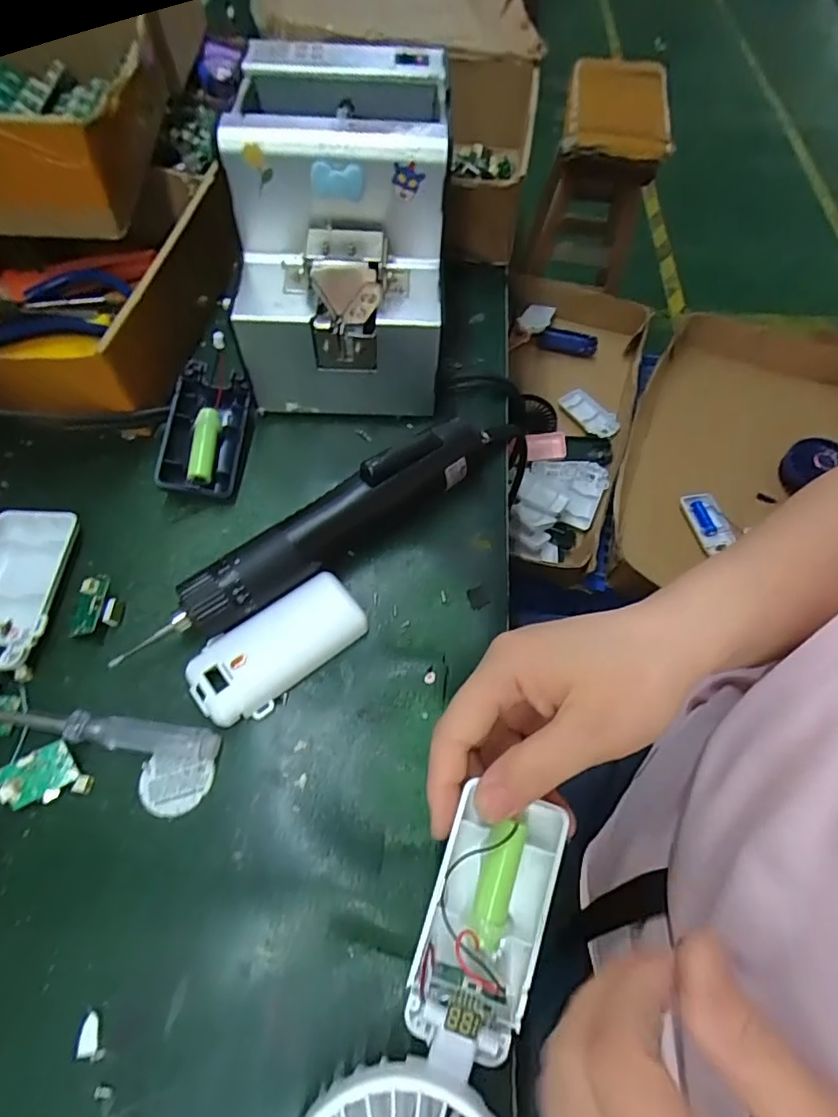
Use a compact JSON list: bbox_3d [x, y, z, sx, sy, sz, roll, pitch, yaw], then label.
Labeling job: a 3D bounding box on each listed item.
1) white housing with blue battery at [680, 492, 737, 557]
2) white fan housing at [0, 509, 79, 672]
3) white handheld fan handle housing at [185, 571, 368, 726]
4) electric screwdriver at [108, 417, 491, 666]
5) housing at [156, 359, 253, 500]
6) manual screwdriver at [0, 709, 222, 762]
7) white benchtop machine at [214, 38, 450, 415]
[{"bbox_3d":[0.382,-0.050,0.733,0.044,0.023,0.078,-9,61,-6],"label":"white housing with blue battery"},{"bbox_3d":[-0.223,0.017,0.304,0.051,0.017,0.096,-4,61,-4],"label":"white fan housing"},{"bbox_3d":[-0.075,0.047,0.293,0.093,0.016,0.044,-32,67,-18],"label":"white handheld fan handle housing"},{"bbox_3d":[-0.053,-0.016,0.312,0.229,0.044,0.031,-35,67,-19],"label":"electric screwdriver"},{"bbox_3d":[-0.133,-0.079,0.353,0.045,0.032,0.088,4,61,0],"label":"housing"},{"bbox_3d":[-0.165,0.083,0.272,0.133,0.010,0.015,7,61,3],"label":"manual screwdriver"},{"bbox_3d":[-0.047,-0.204,0.360,0.120,0.151,0.164,1,61,-1],"label":"white benchtop machine"}]

